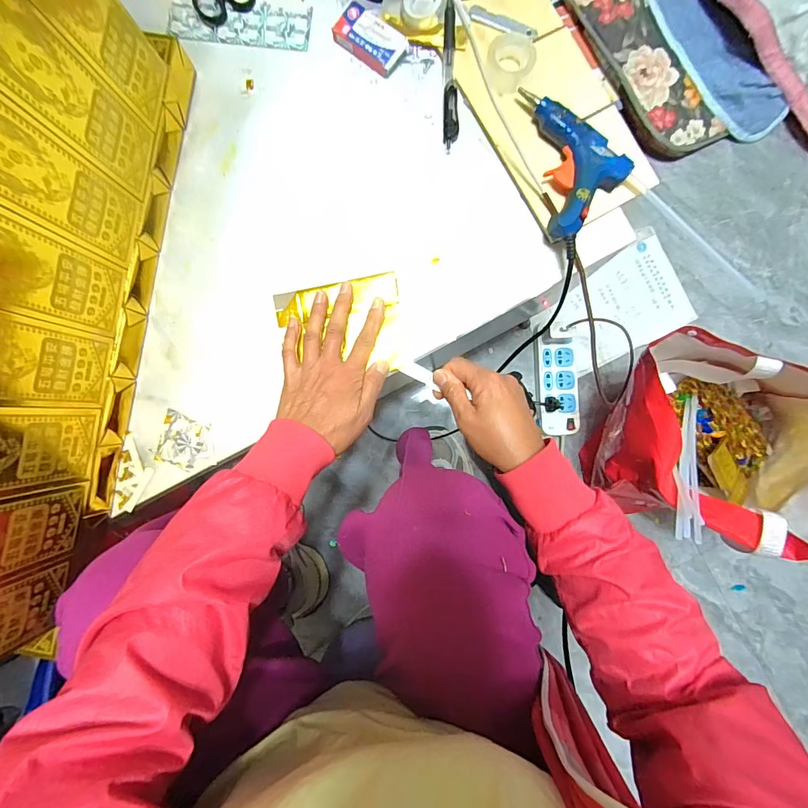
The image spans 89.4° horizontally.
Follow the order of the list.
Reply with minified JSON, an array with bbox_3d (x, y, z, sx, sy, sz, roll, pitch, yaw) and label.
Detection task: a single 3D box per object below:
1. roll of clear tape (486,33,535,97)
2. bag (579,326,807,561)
[{"bbox_3d":[0.105,-0.335,0.402,0.044,0.017,0.047,0,88,1],"label":"roll of clear tape"},{"bbox_3d":[0.448,0.051,0.604,0.323,0.291,0.271,23,88,2],"label":"bag"}]

